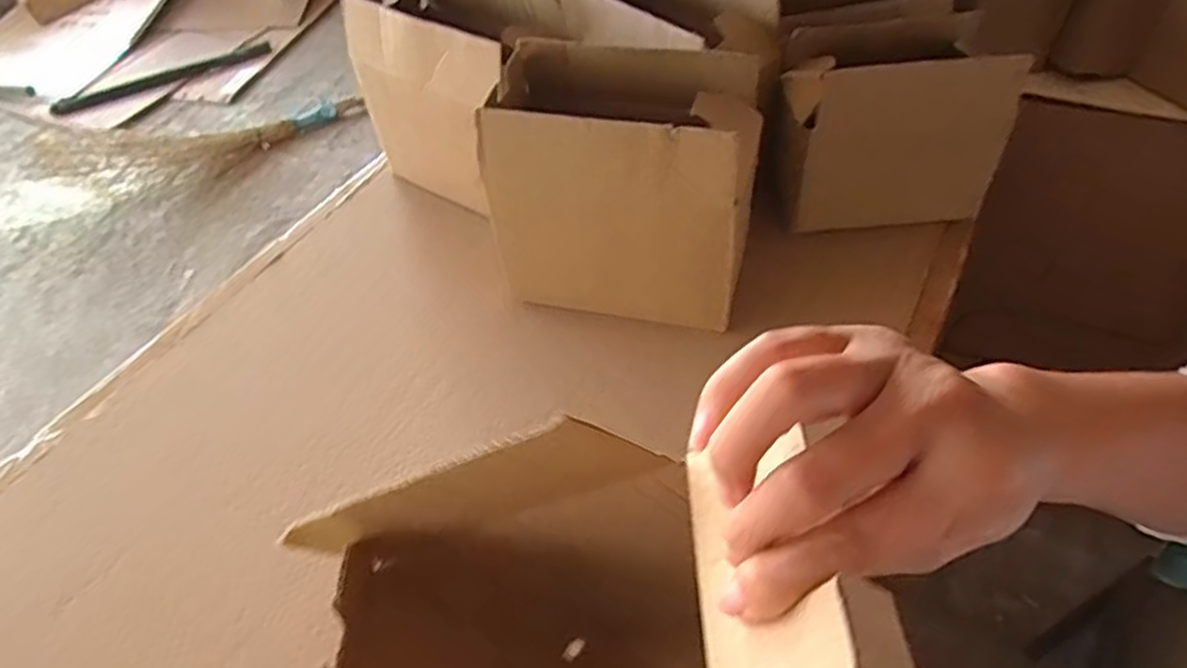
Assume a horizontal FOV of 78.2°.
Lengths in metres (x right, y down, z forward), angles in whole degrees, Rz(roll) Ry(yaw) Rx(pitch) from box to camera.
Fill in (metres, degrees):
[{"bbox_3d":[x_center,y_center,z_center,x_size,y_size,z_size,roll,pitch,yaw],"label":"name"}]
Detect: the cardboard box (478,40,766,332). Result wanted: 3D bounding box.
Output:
[{"bbox_3d":[0.027,-0.138,0.673,0.222,0.201,0.146,5,48,8],"label":"cardboard box"}]

